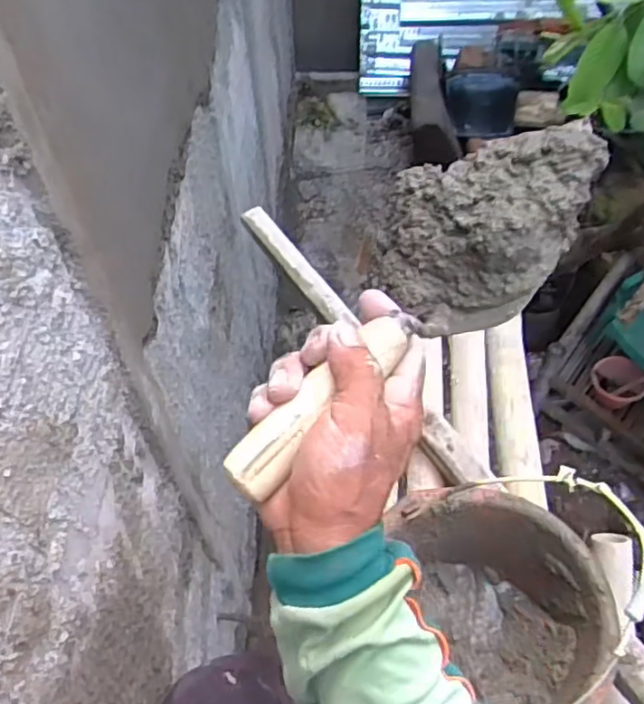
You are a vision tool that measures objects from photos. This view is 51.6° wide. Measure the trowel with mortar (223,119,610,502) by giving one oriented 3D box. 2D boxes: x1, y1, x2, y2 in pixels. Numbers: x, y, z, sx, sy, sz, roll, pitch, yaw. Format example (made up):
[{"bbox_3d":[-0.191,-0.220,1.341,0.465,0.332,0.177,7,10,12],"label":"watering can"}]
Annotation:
[{"bbox_3d":[0.048,-0.033,0.399,0.281,0.059,0.111,-46,63,-6],"label":"trowel with mortar"}]

